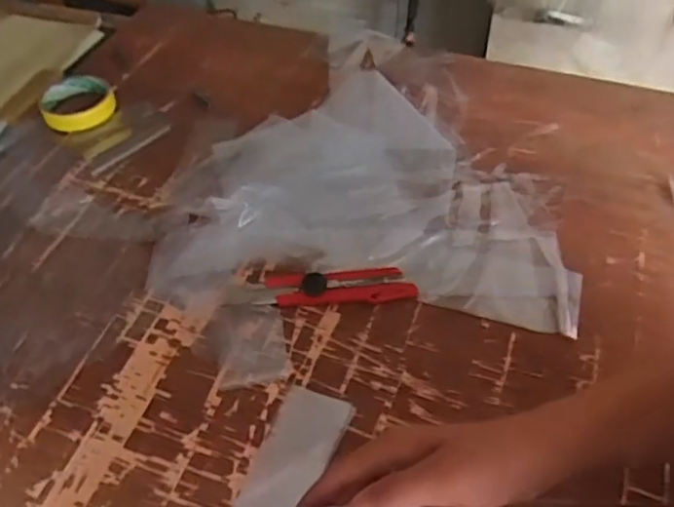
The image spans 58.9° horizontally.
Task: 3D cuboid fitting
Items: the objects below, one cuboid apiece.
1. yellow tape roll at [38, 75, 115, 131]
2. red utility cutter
[{"bbox_3d":[-0.308,-0.180,0.709,0.082,0.020,0.083,-2,51,3],"label":"yellow tape roll"},{"bbox_3d":[-0.017,0.029,0.528,0.168,0.017,0.032,-2,51,4],"label":"red utility cutter"}]

